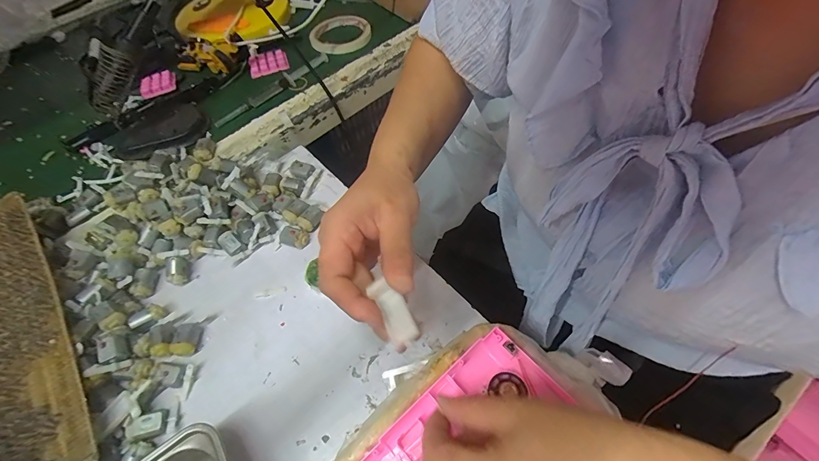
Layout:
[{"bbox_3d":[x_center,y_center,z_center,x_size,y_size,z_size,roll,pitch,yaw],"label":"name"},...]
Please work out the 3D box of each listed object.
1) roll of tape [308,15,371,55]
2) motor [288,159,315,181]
[{"bbox_3d":[-0.115,-0.322,0.586,0.097,0.018,0.097,-2,58,3],"label":"roll of tape"},{"bbox_3d":[-0.130,-0.073,0.425,0.030,0.011,0.019,22,62,17],"label":"motor"}]

